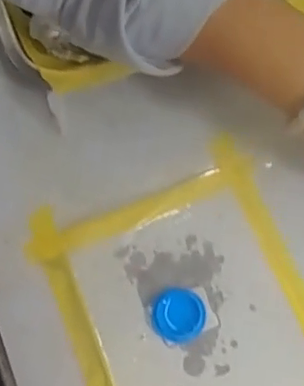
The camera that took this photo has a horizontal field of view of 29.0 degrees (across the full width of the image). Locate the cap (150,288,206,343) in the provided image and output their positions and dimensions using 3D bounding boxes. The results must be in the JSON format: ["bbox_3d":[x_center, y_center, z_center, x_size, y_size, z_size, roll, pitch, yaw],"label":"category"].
[{"bbox_3d":[0.015,0.068,0.329,0.029,0.006,0.028,0,70,1],"label":"cap"}]

